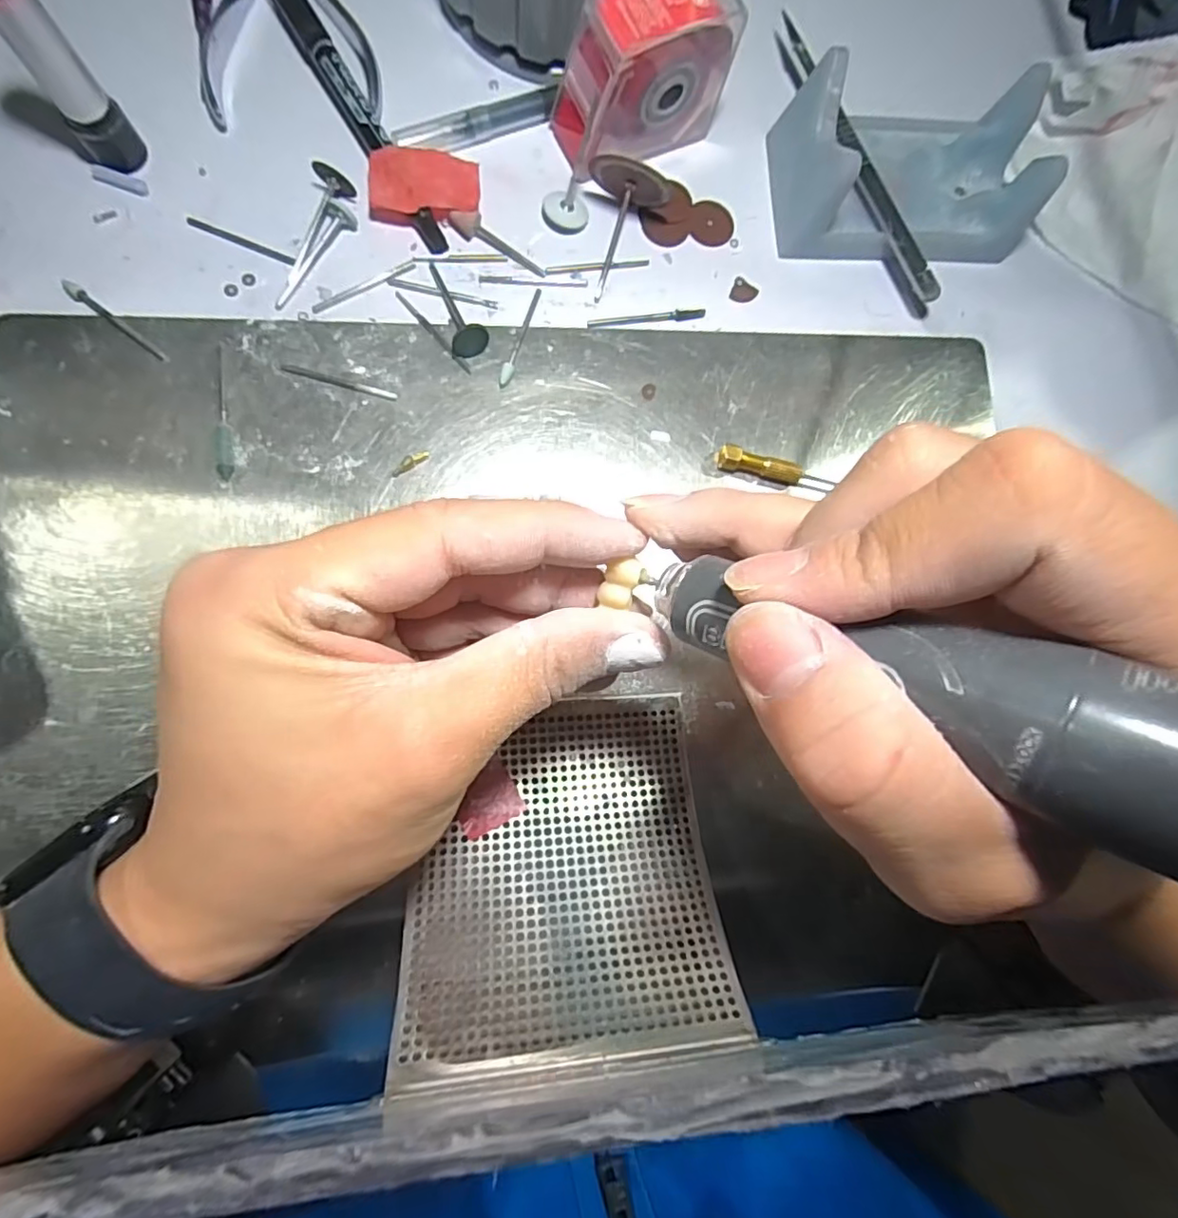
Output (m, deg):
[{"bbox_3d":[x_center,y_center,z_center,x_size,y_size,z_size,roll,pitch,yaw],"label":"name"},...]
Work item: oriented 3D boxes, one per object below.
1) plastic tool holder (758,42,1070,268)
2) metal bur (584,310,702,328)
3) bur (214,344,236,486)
[{"bbox_3d":[0.134,-0.189,0.248,0.104,0.040,0.067,-4,85,-7],"label":"plastic tool holder"},{"bbox_3d":[0.025,-0.122,0.246,0.050,0.004,0.004,-8,85,-8],"label":"metal bur"},{"bbox_3d":[-0.135,-0.074,0.220,0.007,0.004,0.052,-1,84,-7],"label":"bur"}]

